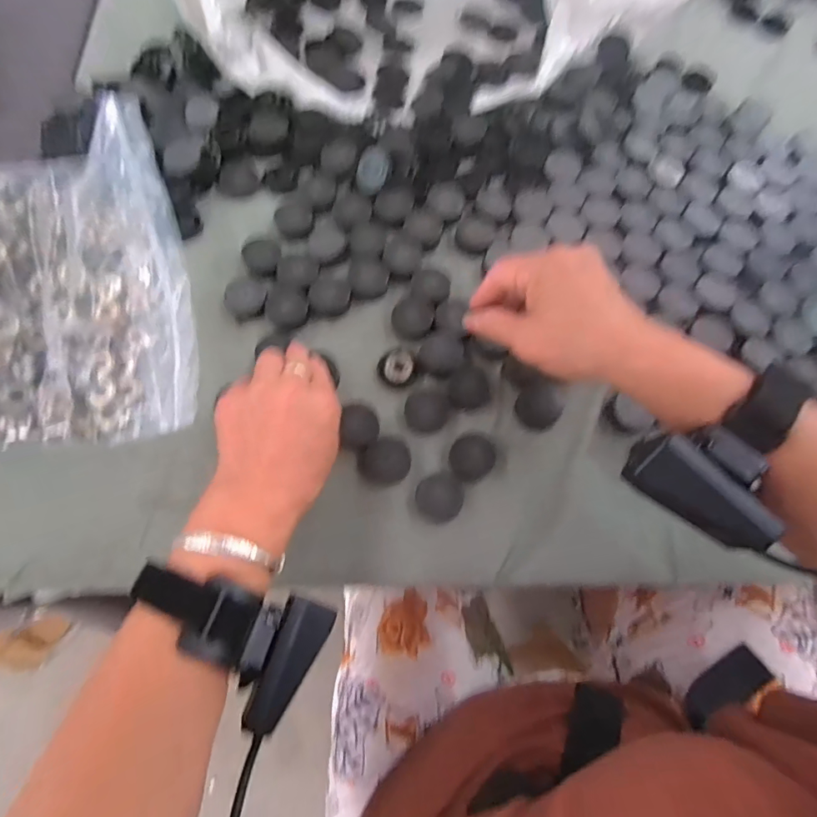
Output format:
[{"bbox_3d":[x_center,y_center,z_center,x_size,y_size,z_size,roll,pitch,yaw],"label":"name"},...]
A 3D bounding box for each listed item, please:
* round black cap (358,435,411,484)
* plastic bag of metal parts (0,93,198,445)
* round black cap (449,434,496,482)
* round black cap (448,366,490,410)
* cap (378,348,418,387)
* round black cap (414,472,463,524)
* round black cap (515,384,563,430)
[{"bbox_3d":[-0.017,0.038,0.341,0.036,0.009,0.032,-31,75,-12],"label":"round black cap"},{"bbox_3d":[-0.280,-0.094,0.341,0.231,0.066,0.238,-7,72,-5],"label":"plastic bag of metal parts"},{"bbox_3d":[0.046,0.036,0.341,0.032,0.015,0.032,1,71,-2],"label":"round black cap"},{"bbox_3d":[0.045,-0.016,0.357,0.030,0.013,0.029,1,71,-2],"label":"round black cap"},{"bbox_3d":[-0.009,-0.033,0.365,0.030,0.008,0.034,-14,72,-7],"label":"cap"},{"bbox_3d":[0.023,0.064,0.336,0.033,0.009,0.033,1,71,-2],"label":"round black cap"},{"bbox_3d":[0.099,-0.002,0.359,0.033,0.011,0.032,1,71,-2],"label":"round black cap"}]

